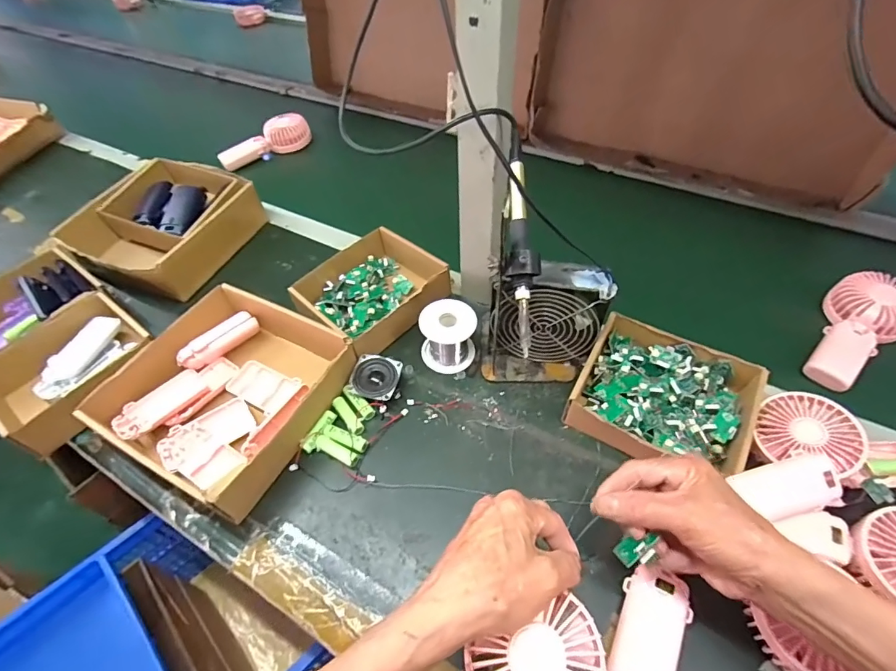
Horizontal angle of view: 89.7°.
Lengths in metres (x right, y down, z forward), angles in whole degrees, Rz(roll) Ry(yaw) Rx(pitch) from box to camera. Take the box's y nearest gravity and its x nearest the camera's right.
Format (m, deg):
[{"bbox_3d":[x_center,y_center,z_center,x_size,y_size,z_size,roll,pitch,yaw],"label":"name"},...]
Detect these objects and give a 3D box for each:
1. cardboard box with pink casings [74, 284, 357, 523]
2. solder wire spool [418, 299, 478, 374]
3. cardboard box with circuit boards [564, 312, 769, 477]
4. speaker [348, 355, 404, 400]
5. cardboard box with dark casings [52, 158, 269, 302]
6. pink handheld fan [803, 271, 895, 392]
[{"bbox_3d":[-0.248,0.054,0.510,0.222,0.063,0.212,22,55,19],"label":"cardboard box with pink casings"},{"bbox_3d":[0.000,0.002,0.537,0.065,0.067,0.057,0,51,3],"label":"solder wire spool"},{"bbox_3d":[0.227,0.071,0.483,0.170,0.058,0.152,26,57,22],"label":"cardboard box with circuit boards"},{"bbox_3d":[-0.085,0.052,0.528,0.053,0.023,0.054,10,52,11],"label":"speaker"},{"bbox_3d":[-0.433,-0.172,0.687,0.219,0.062,0.212,15,53,14],"label":"cardboard box with dark casings"},{"bbox_3d":[0.489,-0.002,0.542,0.085,0.037,0.173,39,76,27],"label":"pink handheld fan"}]

